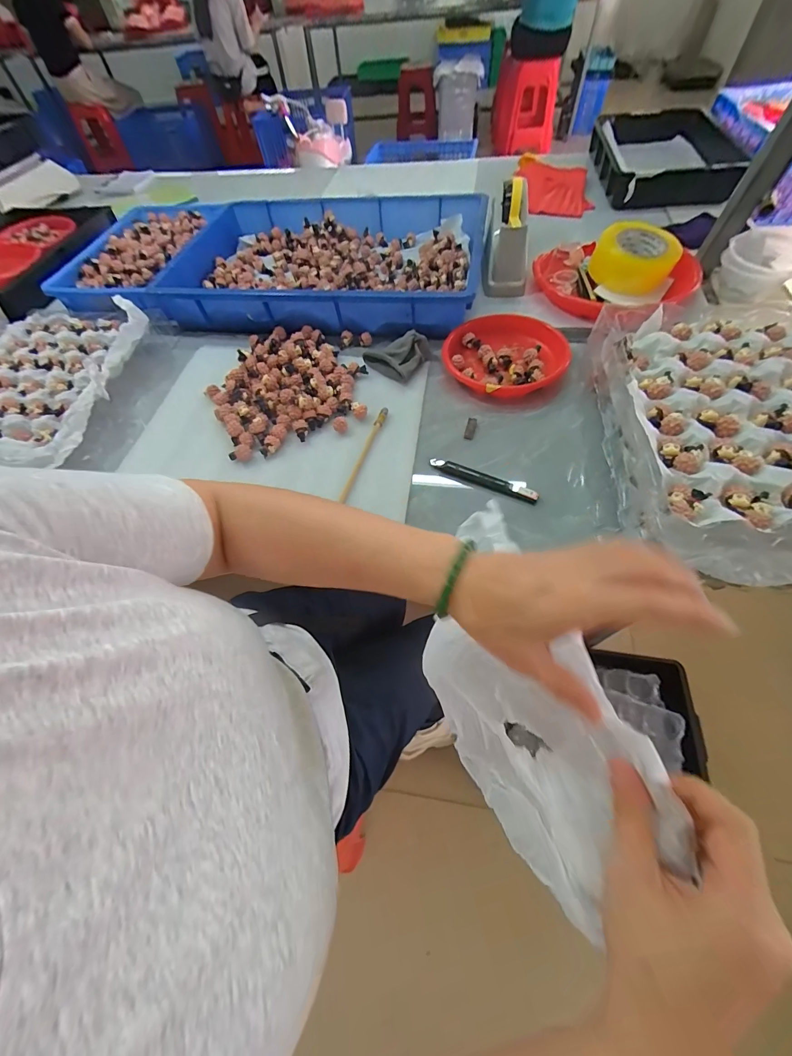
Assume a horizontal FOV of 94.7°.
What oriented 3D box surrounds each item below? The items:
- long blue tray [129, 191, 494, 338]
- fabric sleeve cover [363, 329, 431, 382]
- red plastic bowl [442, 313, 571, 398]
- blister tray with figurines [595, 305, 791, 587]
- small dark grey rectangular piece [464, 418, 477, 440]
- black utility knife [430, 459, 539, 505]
[{"bbox_3d":[-0.140,-0.535,0.705,0.596,0.088,0.442,11,61,10],"label":"long blue tray"},{"bbox_3d":[0.000,-0.269,0.557,0.087,0.035,0.077,31,67,20],"label":"fabric sleeve cover"},{"bbox_3d":[0.164,-0.261,0.553,0.176,0.035,0.178,6,60,8],"label":"red plastic bowl"},{"bbox_3d":[0.370,-0.112,0.383,0.265,0.055,0.346,6,60,8],"label":"blister tray with figurines"},{"bbox_3d":[0.101,-0.134,0.493,0.013,0.004,0.039,12,61,11],"label":"small dark grey rectangular piece"},{"bbox_3d":[0.107,-0.063,0.449,0.135,0.015,0.019,25,65,18],"label":"black utility knife"}]

